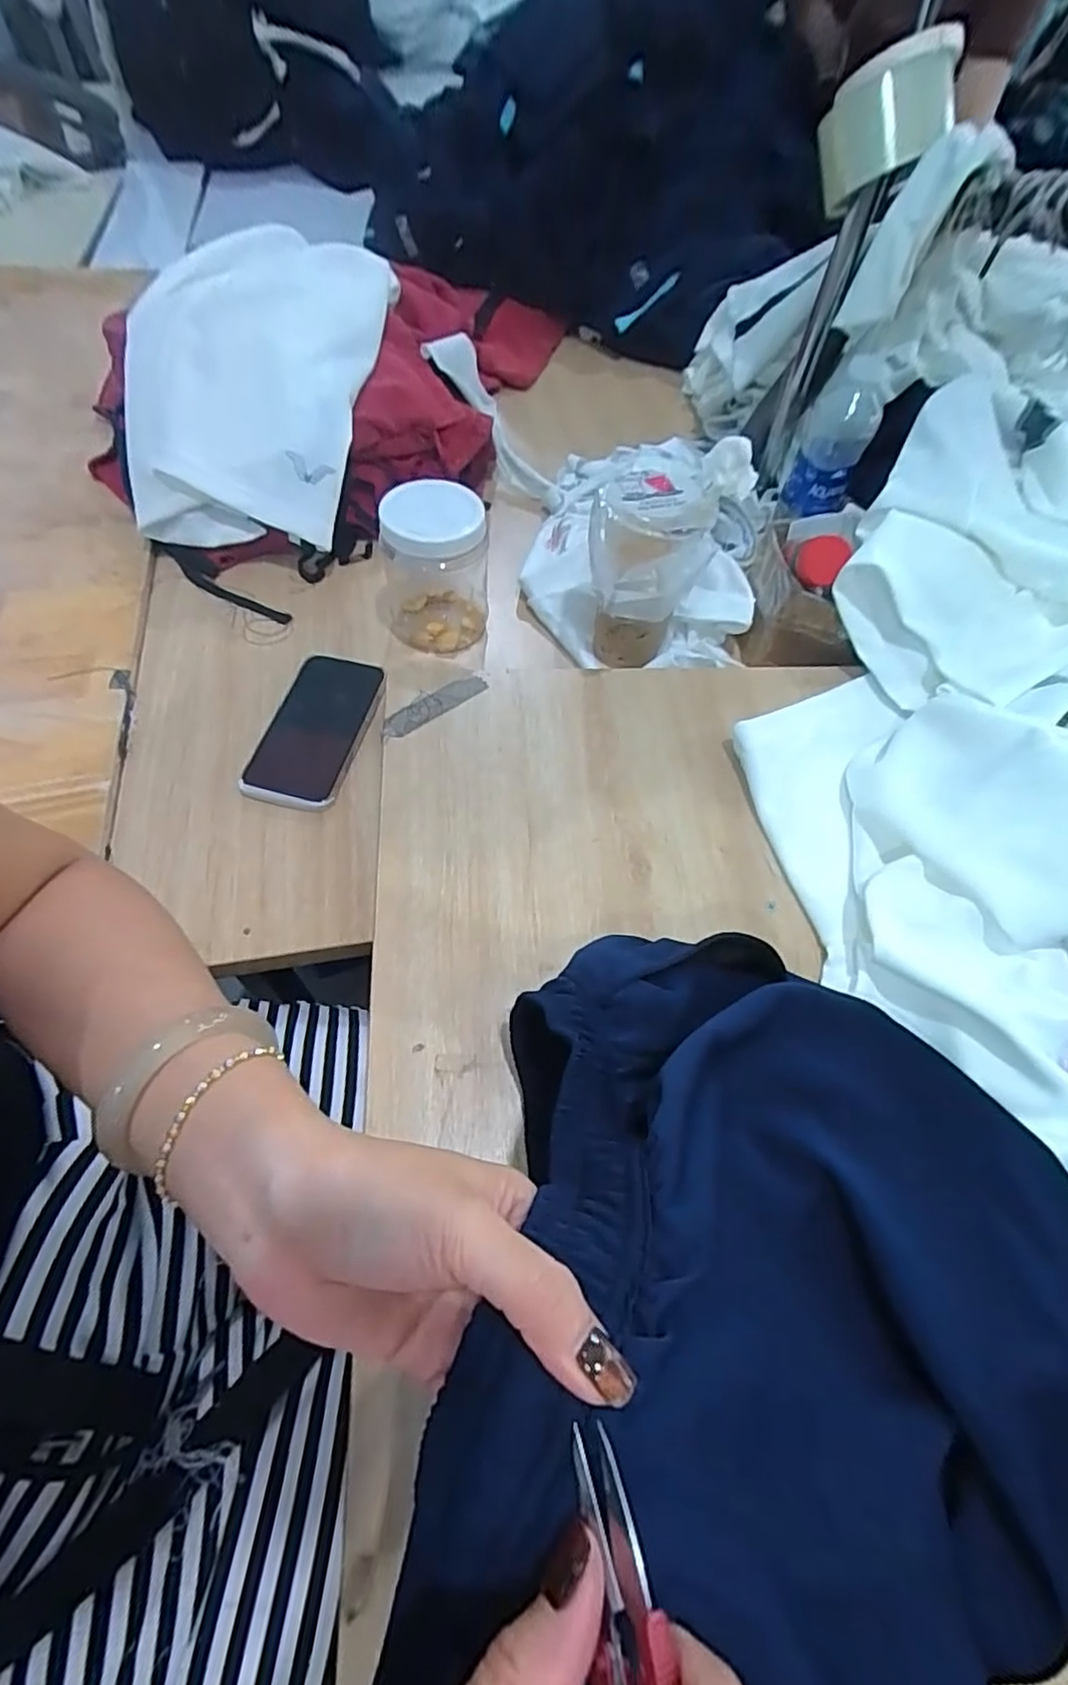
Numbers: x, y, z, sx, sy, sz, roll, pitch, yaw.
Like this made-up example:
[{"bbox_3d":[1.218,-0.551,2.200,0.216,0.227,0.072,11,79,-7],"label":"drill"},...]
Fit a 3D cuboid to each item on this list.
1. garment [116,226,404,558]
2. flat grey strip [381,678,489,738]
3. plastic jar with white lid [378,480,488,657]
[{"bbox_3d":[-0.286,-0.481,0.668,0.240,0.155,0.333,7,58,-1],"label":"garment"},{"bbox_3d":[-0.083,-0.116,0.541,0.098,0.004,0.023,-38,76,-25],"label":"flat grey strip"},{"bbox_3d":[-0.095,-0.262,0.607,0.101,0.130,0.100,2,59,-4],"label":"plastic jar with white lid"}]

